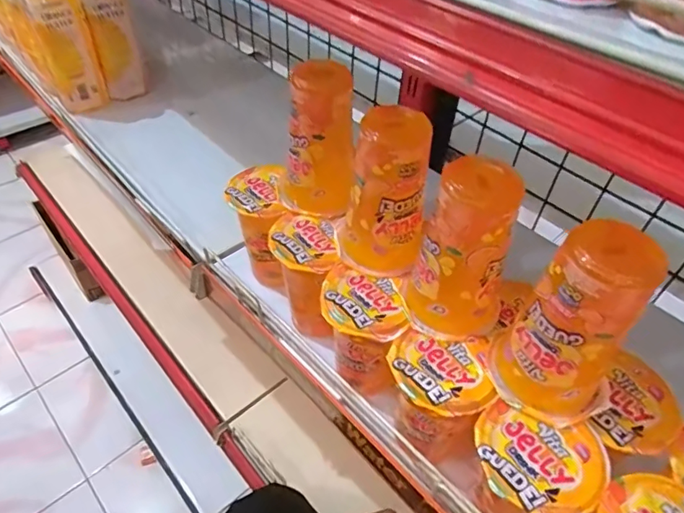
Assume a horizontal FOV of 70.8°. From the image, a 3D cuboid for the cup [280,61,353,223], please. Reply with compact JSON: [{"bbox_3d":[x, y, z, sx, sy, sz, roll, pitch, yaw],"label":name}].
[{"bbox_3d":[-0.021,-0.090,0.375,0.054,0.113,0.053,-4,47,-7],"label":"cup"}]

